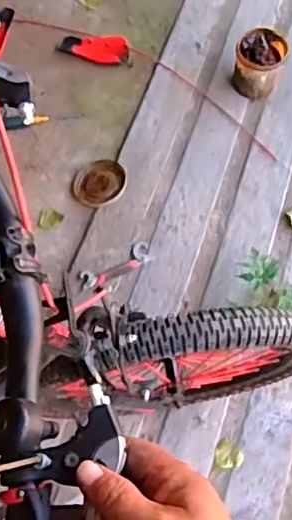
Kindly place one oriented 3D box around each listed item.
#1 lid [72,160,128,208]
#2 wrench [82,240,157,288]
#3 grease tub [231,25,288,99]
[{"bbox_3d":[-0.110,-0.185,1.395,0.122,0.016,0.123,0,69,-1],"label":"lid"},{"bbox_3d":[-0.063,0.013,1.291,0.166,0.013,0.051,-27,72,-11],"label":"wrench"},{"bbox_3d":[0.276,-0.477,1.447,0.114,0.134,0.120,0,69,-1],"label":"grease tub"}]

